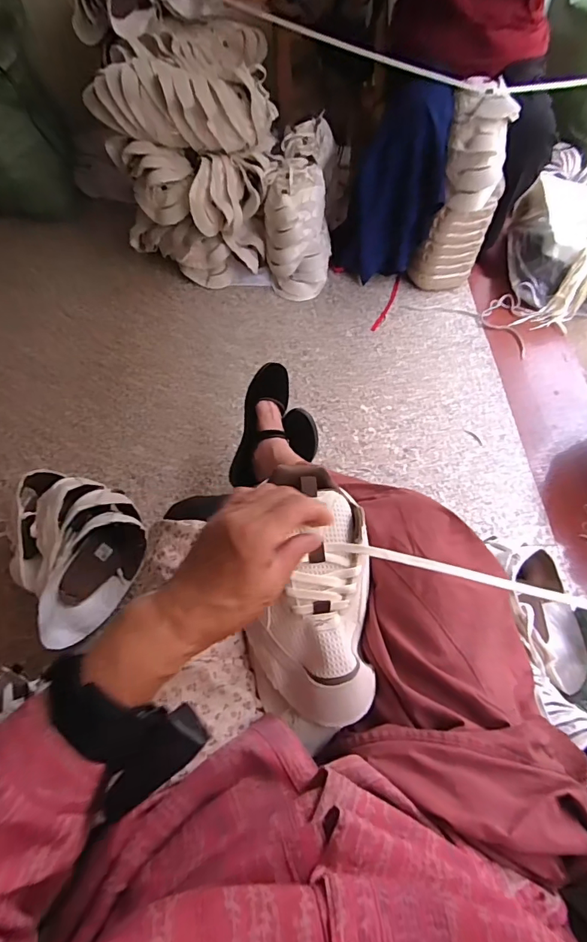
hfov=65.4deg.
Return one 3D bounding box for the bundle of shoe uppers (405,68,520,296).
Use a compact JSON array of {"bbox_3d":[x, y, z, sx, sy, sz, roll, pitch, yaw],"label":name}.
[{"bbox_3d":[0.426,-0.674,1.154,0.168,0.438,0.160,18,60,10],"label":"bundle of shoe uppers"}]

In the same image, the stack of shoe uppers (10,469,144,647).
[{"bbox_3d":[-0.377,0.127,0.820,0.204,0.128,0.319,-14,59,-10],"label":"stack of shoe uppers"}]

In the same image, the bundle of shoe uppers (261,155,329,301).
[{"bbox_3d":[0.013,-0.660,1.259,0.118,0.341,0.164,21,38,41],"label":"bundle of shoe uppers"}]

